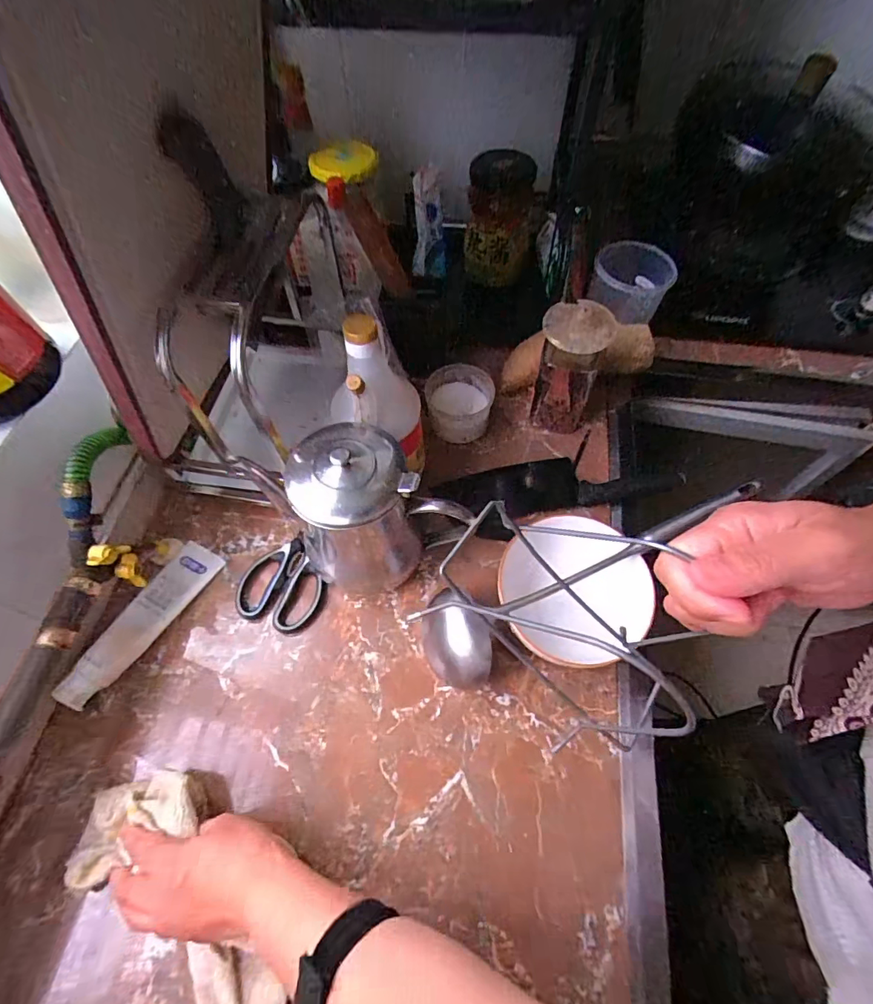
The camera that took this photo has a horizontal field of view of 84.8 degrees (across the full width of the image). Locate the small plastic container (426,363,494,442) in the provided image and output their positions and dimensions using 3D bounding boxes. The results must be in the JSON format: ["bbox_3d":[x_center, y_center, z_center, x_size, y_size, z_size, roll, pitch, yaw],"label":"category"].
[{"bbox_3d":[0.028,-0.115,0.573,0.078,0.056,0.076,0,61,0],"label":"small plastic container"}]

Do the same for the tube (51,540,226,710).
[{"bbox_3d":[-0.285,0.116,0.470,0.047,0.016,0.175,30,54,0],"label":"tube"}]

